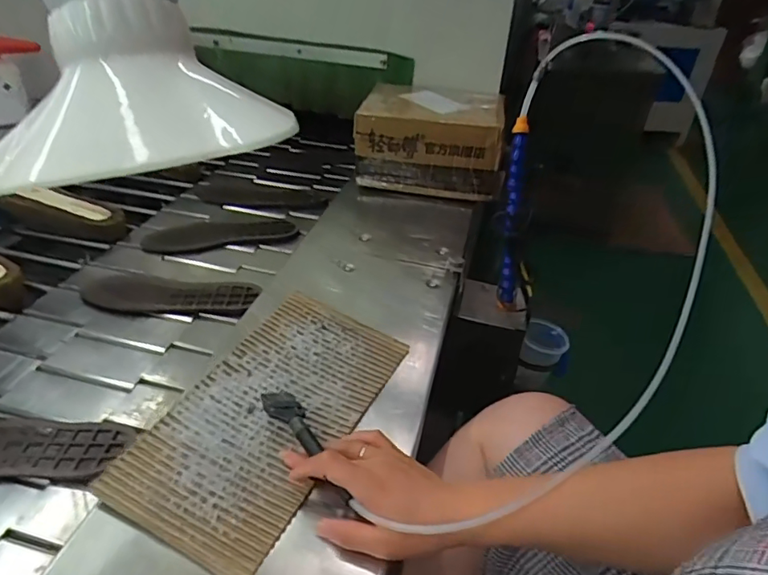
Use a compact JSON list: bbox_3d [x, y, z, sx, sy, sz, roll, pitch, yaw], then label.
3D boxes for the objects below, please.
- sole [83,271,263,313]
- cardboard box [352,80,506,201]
[{"bbox_3d":[-0.309,0.009,0.739,0.248,0.017,0.090,9,36,8],"label":"sole"},{"bbox_3d":[0.089,-0.275,0.986,0.258,0.145,0.185,8,32,5],"label":"cardboard box"}]

